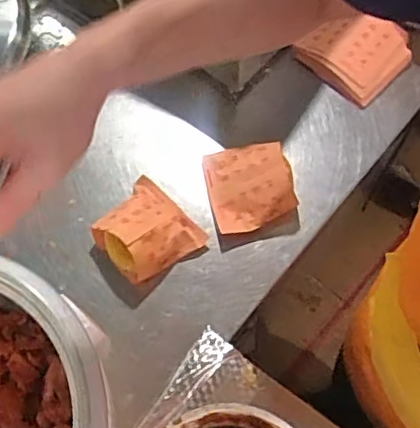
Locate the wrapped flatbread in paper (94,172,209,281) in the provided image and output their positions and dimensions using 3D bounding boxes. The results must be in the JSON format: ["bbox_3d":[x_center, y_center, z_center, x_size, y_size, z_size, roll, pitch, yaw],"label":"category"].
[{"bbox_3d":[-0.087,0.021,0.770,0.117,0.059,0.125,-41,73,-16],"label":"wrapped flatbread in paper"}]

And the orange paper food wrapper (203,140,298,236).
[{"bbox_3d":[0.056,-0.043,0.805,0.113,0.059,0.129,-11,67,-5],"label":"orange paper food wrapper"}]

